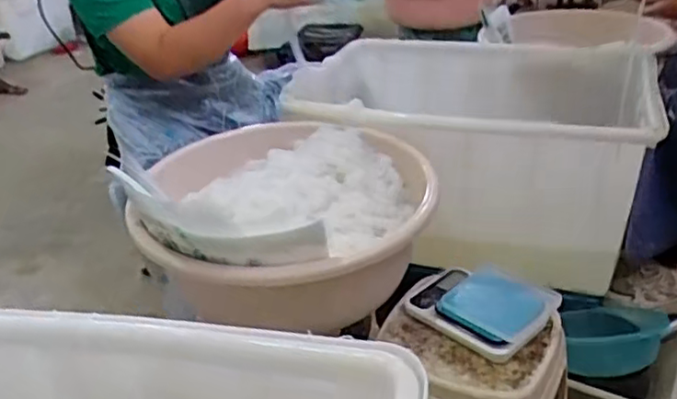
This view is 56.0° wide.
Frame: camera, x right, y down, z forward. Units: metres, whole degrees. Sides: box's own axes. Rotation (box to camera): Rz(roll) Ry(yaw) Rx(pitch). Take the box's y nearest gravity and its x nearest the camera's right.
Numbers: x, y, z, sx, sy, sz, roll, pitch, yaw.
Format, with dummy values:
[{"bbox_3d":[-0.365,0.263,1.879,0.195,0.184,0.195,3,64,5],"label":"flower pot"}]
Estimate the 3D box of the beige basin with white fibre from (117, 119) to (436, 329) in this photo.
[{"bbox_3d":[-0.102,0.002,0.966,0.444,0.158,0.422,-3,29,2],"label":"beige basin with white fibre"}]

